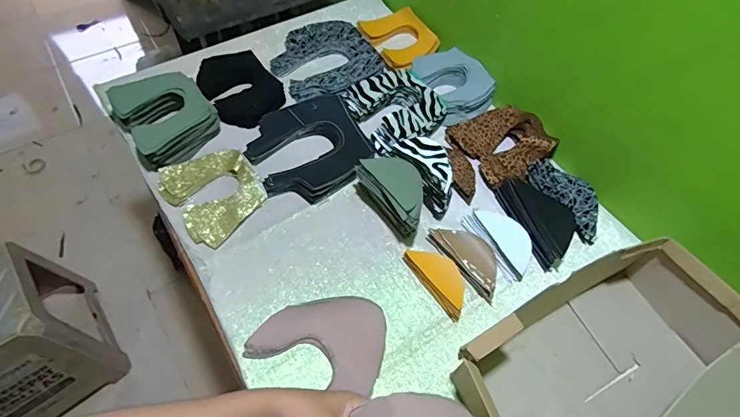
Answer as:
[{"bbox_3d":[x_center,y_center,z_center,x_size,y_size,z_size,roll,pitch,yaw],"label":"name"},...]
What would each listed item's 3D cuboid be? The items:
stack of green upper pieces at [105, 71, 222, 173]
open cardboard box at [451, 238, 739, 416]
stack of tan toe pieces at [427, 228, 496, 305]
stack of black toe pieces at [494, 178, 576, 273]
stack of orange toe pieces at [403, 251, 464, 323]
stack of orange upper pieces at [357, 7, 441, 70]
[{"bbox_3d":[-0.347,-0.161,0.735,0.140,0.053,0.178,-31,64,-21],"label":"stack of green upper pieces"},{"bbox_3d":[0.321,0.239,0.497,0.366,0.109,0.335,-25,63,-18],"label":"open cardboard box"},{"bbox_3d":[0.147,0.069,0.636,0.066,0.021,0.126,-36,66,-23],"label":"stack of tan toe pieces"},{"bbox_3d":[0.259,0.012,0.662,0.070,0.036,0.146,-17,60,-14],"label":"stack of black toe pieces"},{"bbox_3d":[0.101,0.099,0.617,0.048,0.026,0.112,-29,64,-20],"label":"stack of orange toe pieces"},{"bbox_3d":[0.063,-0.344,0.882,0.128,0.031,0.169,-23,62,-17],"label":"stack of orange upper pieces"}]

